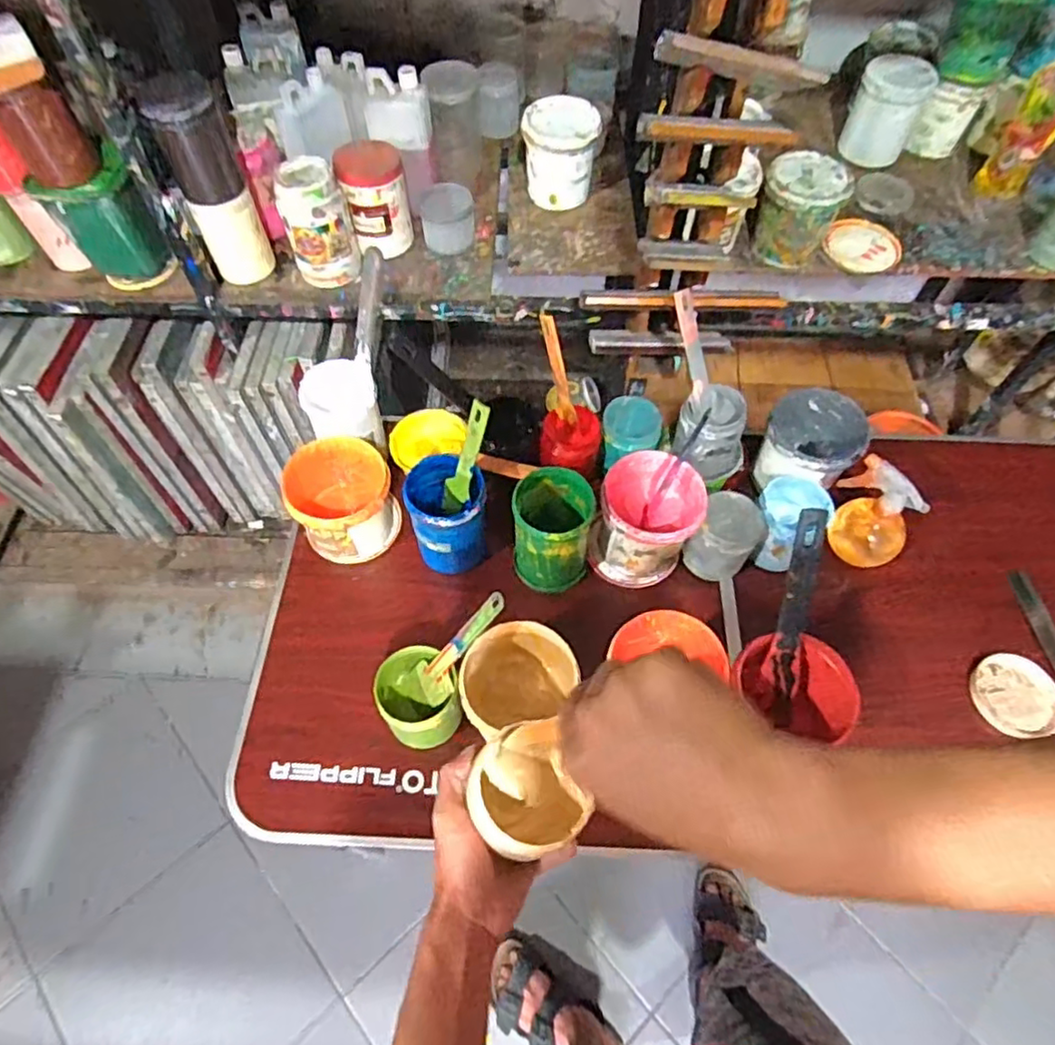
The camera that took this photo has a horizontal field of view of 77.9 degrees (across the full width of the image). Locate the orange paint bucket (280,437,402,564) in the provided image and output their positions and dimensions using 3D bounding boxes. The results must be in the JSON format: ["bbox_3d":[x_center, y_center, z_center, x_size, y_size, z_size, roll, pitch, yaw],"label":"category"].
[{"bbox_3d":[-0.238,-0.023,0.863,0.122,0.131,0.121,0,60,0],"label":"orange paint bucket"}]

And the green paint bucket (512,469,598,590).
[{"bbox_3d":[0.032,0.011,0.838,0.098,0.131,0.109,1,60,0],"label":"green paint bucket"}]

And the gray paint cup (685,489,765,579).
[{"bbox_3d":[0.256,0.022,0.851,0.076,0.096,0.079,0,60,0],"label":"gray paint cup"}]

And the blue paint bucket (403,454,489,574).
[{"bbox_3d":[-0.101,-0.010,0.850,0.094,0.139,0.107,-9,60,-6],"label":"blue paint bucket"}]

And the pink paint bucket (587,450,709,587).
[{"bbox_3d":[0.156,-0.004,0.860,0.124,0.143,0.126,0,60,0],"label":"pink paint bucket"}]

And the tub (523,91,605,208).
[{"bbox_3d":[0.057,-0.641,1.136,0.128,0.128,0.121,3,60,1],"label":"tub"}]

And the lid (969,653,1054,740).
[{"bbox_3d":[0.602,0.214,0.808,0.100,0.021,0.100,0,60,0],"label":"lid"}]

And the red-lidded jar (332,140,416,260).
[{"bbox_3d":[-0.242,-0.517,1.046,0.102,0.132,0.106,-11,61,-7],"label":"red-lidded jar"}]

